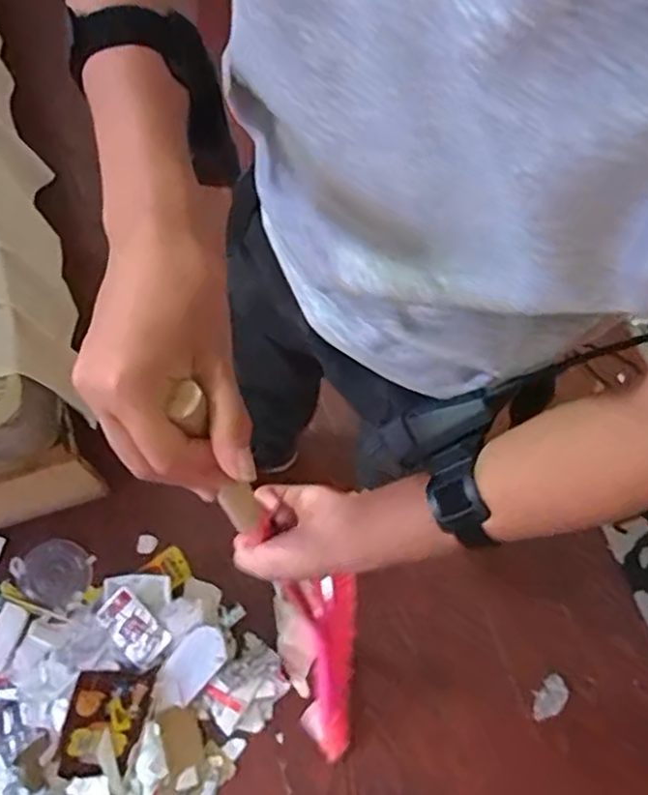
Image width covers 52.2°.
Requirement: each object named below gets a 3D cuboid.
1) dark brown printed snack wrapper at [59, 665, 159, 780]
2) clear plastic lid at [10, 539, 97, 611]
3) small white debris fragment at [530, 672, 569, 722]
[{"bbox_3d":[-0.373,0.551,1.125,0.127,0.026,0.173,19,74,-21],"label":"dark brown printed snack wrapper"},{"bbox_3d":[-0.517,0.330,1.260,0.150,0.009,0.120,26,71,8],"label":"clear plastic lid"},{"bbox_3d":[0.411,0.548,1.206,0.081,0.014,0.053,-34,74,-13],"label":"small white debris fragment"}]

